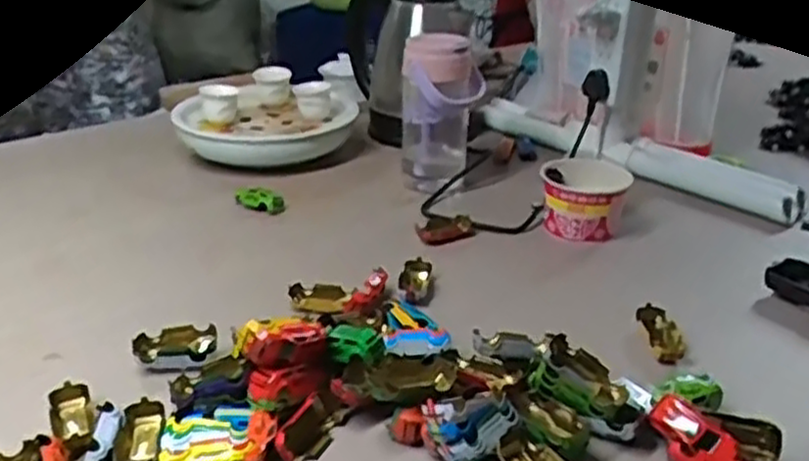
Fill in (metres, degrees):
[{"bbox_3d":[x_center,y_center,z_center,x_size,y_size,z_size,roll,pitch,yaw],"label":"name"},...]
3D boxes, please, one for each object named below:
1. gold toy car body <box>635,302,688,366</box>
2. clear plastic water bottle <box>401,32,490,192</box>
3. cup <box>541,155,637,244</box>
[{"bbox_3d":[0.215,0.087,0.637,0.024,0.020,0.059,-3,40,-10],"label":"gold toy car body"},{"bbox_3d":[0.045,-0.139,0.910,0.096,0.172,0.072,3,26,3],"label":"clear plastic water bottle"},{"bbox_3d":[0.195,-0.033,0.833,0.090,0.086,0.084,2,26,-1],"label":"cup"}]

